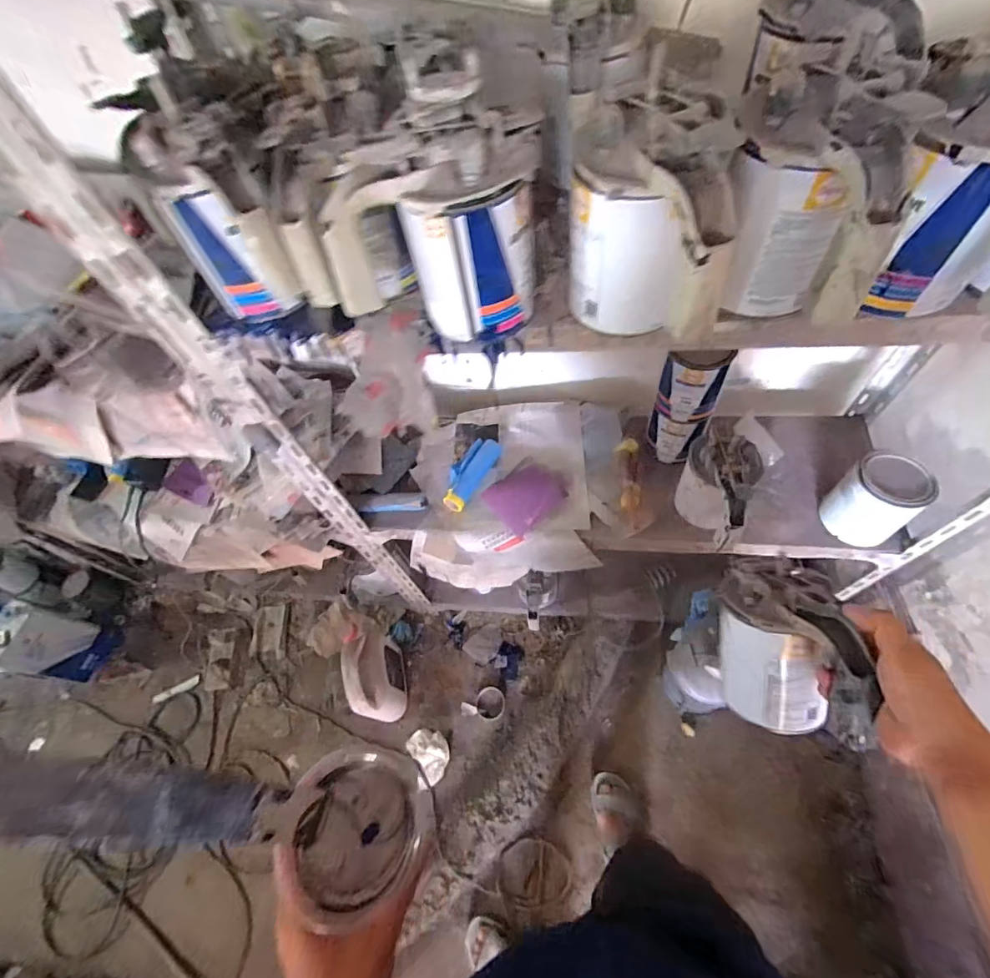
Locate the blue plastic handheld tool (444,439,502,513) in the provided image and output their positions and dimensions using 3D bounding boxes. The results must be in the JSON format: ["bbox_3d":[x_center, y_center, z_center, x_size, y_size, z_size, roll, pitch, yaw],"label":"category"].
[{"bbox_3d":[-0.051,-0.036,0.930,0.069,0.037,0.170,27,63,20],"label":"blue plastic handheld tool"}]

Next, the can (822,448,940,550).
[{"bbox_3d":[0.618,0.016,0.753,0.102,0.130,0.105,-2,56,3],"label":"can"}]

